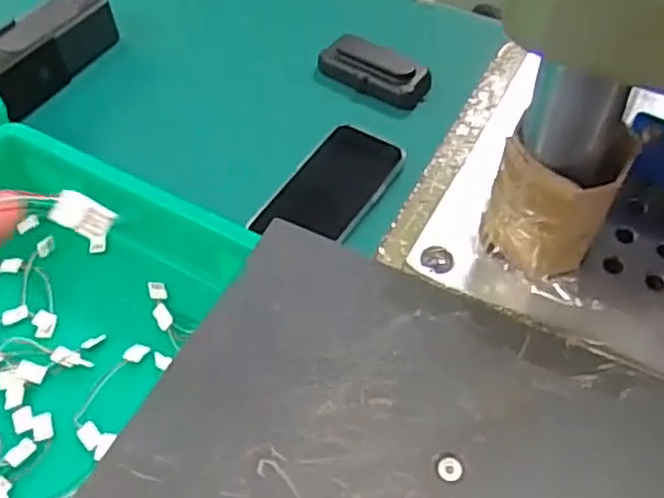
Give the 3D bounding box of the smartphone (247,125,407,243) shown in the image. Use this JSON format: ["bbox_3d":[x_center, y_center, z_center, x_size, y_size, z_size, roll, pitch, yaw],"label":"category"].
[{"bbox_3d":[0.000,-0.052,0.578,0.076,0.011,0.132,25,60,19],"label":"smartphone"}]

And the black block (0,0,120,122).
[{"bbox_3d":[-0.277,-0.191,0.669,0.058,0.050,0.147,29,61,21],"label":"black block"}]

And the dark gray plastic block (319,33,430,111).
[{"bbox_3d":[0.038,-0.168,0.653,0.105,0.022,0.047,28,60,21],"label":"dark gray plastic block"}]

